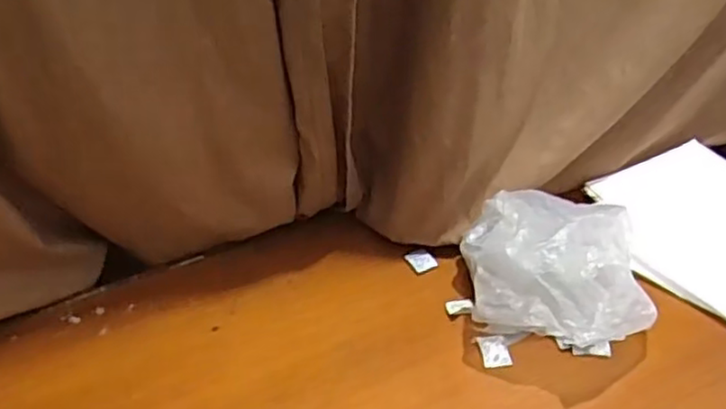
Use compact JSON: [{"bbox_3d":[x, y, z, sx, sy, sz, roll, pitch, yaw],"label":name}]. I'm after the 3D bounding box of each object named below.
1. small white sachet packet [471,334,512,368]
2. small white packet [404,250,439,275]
[{"bbox_3d":[0.141,0.159,0.747,0.034,0.004,0.041,-9,39,-11],"label":"small white sachet packet"},{"bbox_3d":[0.071,0.069,0.841,0.029,0.005,0.035,-19,42,-22],"label":"small white packet"}]

